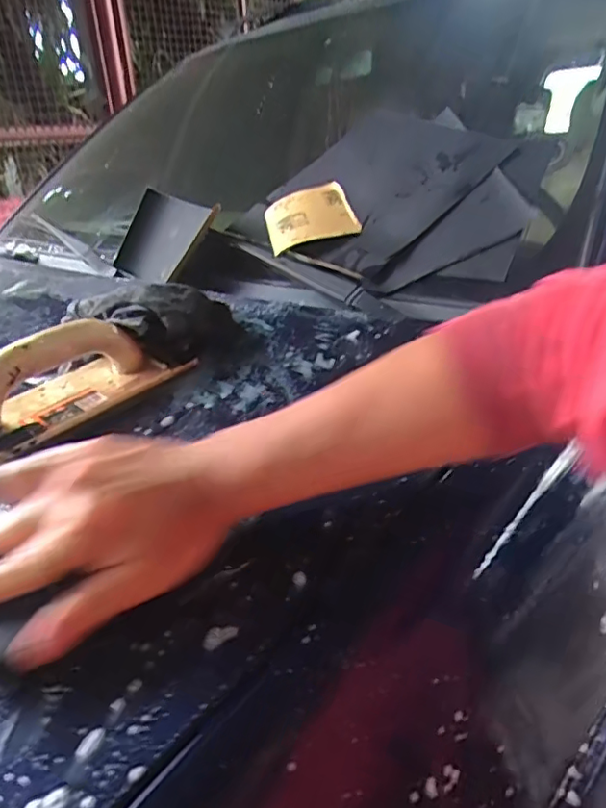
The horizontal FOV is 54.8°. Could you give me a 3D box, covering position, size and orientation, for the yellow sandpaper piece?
[{"bbox_3d":[0.007,-0.266,0.820,0.118,0.025,0.156,-16,43,3],"label":"yellow sandpaper piece"}]

